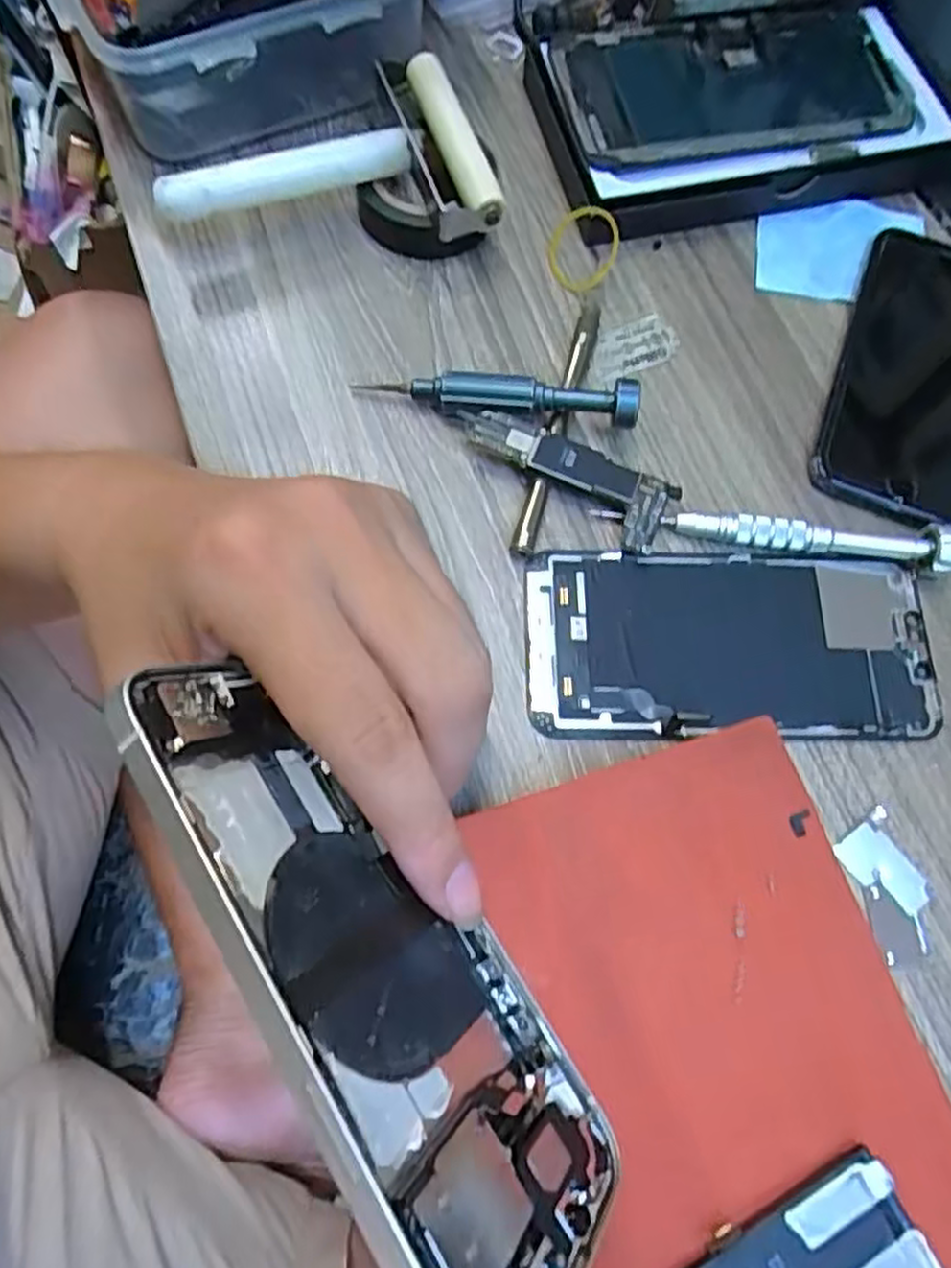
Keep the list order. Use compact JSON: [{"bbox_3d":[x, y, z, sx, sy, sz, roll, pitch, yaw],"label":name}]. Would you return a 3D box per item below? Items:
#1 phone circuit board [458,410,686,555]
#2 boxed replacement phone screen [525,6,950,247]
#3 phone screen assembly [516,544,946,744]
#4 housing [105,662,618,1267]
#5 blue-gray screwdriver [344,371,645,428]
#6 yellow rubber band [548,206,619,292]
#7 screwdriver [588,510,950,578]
[{"bbox_3d":[0.030,-0.057,0.270,0.080,0.008,0.028,24,78,3],"label":"phone circuit board"},{"bbox_3d":[0.121,-0.225,0.331,0.187,0.033,0.096,-14,67,-7],"label":"boxed replacement phone screen"},{"bbox_3d":[0.089,0.004,0.264,0.141,0.011,0.066,2,71,-2],"label":"phone screen assembly"},{"bbox_3d":[-0.022,0.068,0.162,0.008,0.070,0.142,-40,78,18],"label":"housing"},{"bbox_3d":[0.007,-0.087,0.278,0.103,0.021,0.012,10,71,0],"label":"blue-gray screwdriver"},{"bbox_3d":[0.042,-0.155,0.305,0.027,0.008,0.031,28,109,18],"label":"yellow rubber band"},{"bbox_3d":[0.109,-0.038,0.272,0.127,0.014,0.013,10,71,1],"label":"screwdriver"}]

